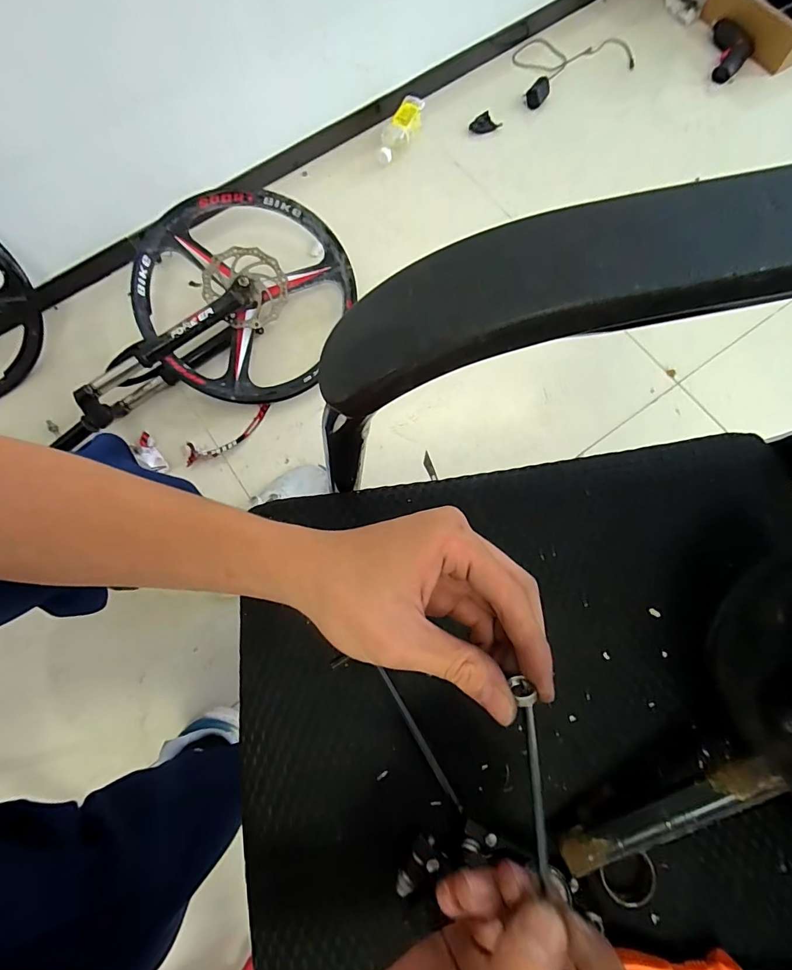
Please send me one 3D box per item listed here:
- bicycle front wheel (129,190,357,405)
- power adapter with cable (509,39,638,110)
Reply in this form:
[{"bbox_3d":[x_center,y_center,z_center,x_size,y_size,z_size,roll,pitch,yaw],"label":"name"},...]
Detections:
[{"bbox_3d":[-0.299,-0.368,0.839,0.388,0.118,0.408,0,91,-10],"label":"bicycle front wheel"},{"bbox_3d":[0.426,-1.061,1.092,0.330,0.031,0.190,-31,76,-6],"label":"power adapter with cable"}]

